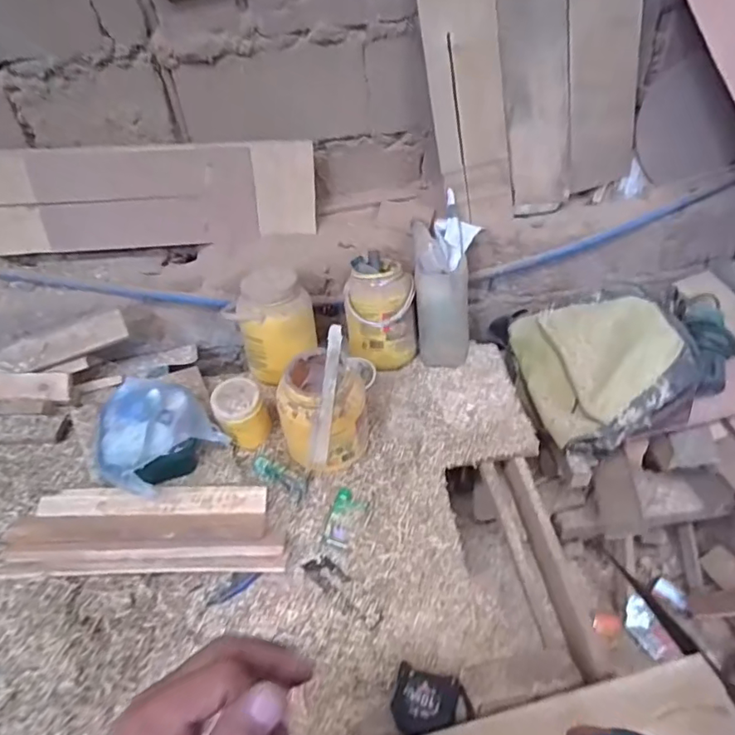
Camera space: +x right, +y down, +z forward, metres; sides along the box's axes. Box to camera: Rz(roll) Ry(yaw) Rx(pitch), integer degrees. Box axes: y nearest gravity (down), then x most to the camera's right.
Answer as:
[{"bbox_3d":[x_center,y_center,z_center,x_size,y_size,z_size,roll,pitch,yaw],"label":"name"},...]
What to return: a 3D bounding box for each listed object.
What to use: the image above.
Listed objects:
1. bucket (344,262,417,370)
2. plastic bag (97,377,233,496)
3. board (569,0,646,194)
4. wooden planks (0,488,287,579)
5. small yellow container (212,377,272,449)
[{"bbox_3d":[0.028,-0.109,1.198,0.152,0.219,0.155,-6,40,0],"label":"bucket"},{"bbox_3d":[-0.399,0.123,0.981,0.211,0.102,0.206,28,50,34],"label":"plastic bag"},{"bbox_3d":[0.525,-0.681,1.157,0.172,0.551,0.017,-16,34,-2],"label":"board"},{"bbox_3d":[-0.364,0.274,0.898,0.444,0.048,0.147,1,62,-6],"label":"wooden planks"},{"bbox_3d":[-0.239,0.094,1.014,0.097,0.124,0.089,-16,41,-12],"label":"small yellow container"}]

